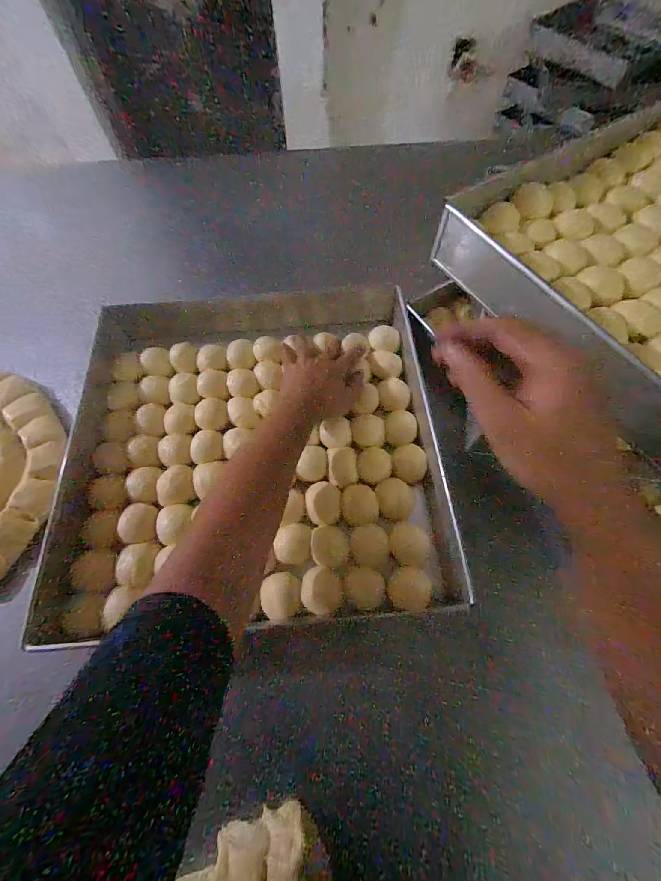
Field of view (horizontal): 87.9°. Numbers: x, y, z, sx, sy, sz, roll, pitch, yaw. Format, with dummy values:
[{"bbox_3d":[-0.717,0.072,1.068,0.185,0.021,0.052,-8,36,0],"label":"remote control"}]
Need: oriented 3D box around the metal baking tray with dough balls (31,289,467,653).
[{"bbox_3d":[-0.084,-0.018,0.425,0.423,0.061,0.432,-5,68,-1],"label":"metal baking tray with dough balls"}]

